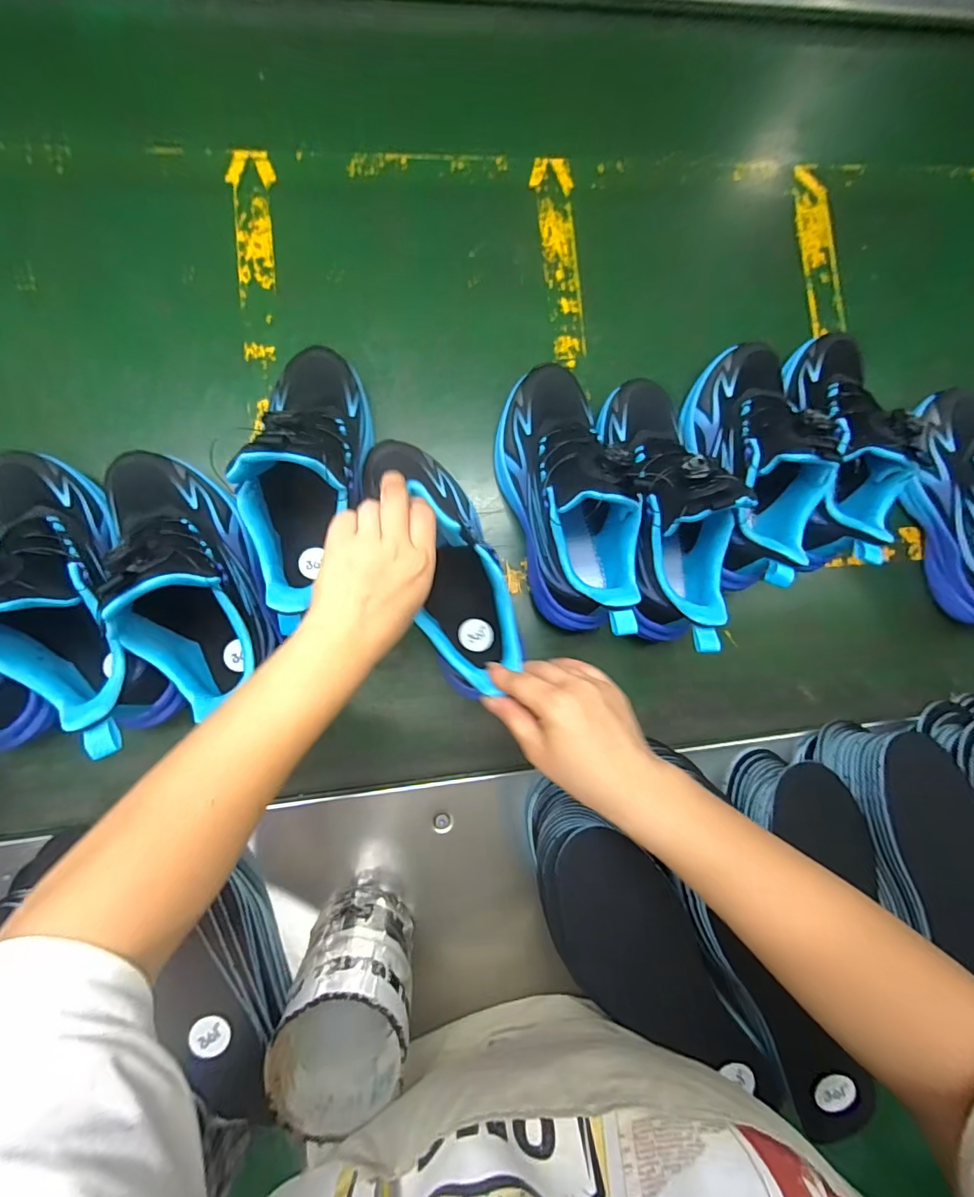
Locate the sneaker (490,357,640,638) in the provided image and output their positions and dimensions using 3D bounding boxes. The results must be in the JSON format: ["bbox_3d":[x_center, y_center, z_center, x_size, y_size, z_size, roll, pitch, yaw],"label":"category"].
[{"bbox_3d":[0.071,-0.088,0.416,0.082,0.139,0.231,-16,87,-8],"label":"sneaker"}]

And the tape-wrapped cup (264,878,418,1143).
[{"bbox_3d":[-0.094,0.278,0.347,0.080,0.112,0.088,13,84,-6],"label":"tape-wrapped cup"}]

